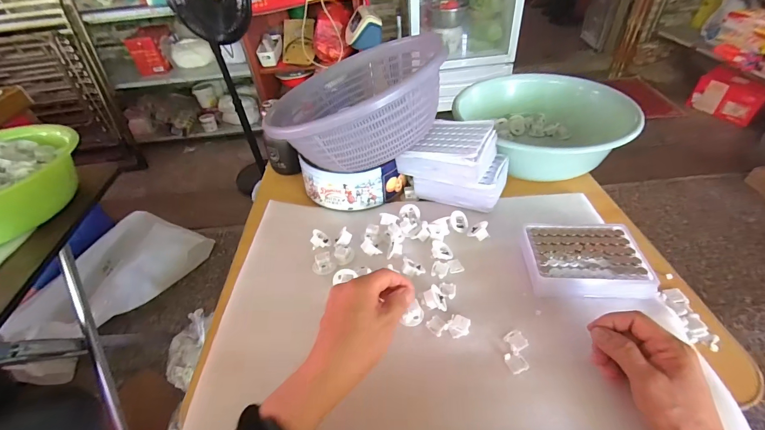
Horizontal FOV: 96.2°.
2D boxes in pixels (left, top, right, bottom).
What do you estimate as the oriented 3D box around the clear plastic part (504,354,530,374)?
[{"bbox_3d":[0.140,0.153,0.358,0.019,0.004,0.021,-17,43,-12],"label":"clear plastic part"}]

